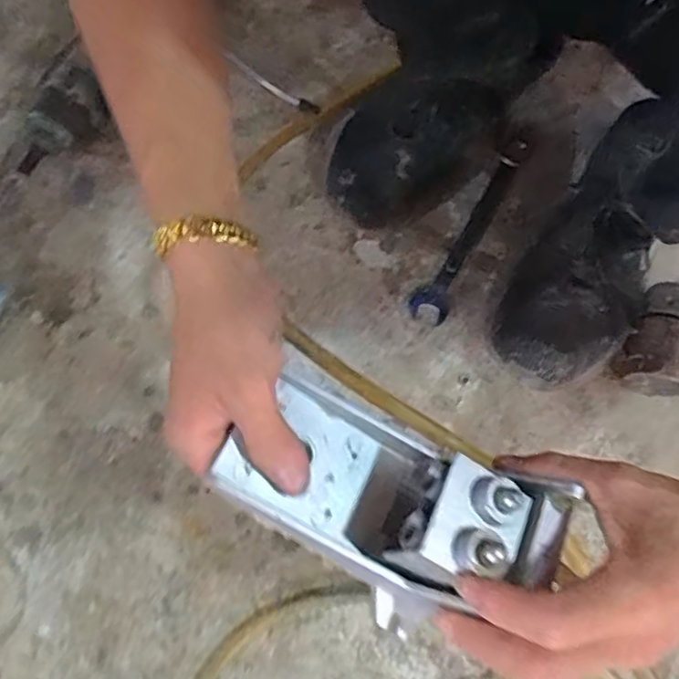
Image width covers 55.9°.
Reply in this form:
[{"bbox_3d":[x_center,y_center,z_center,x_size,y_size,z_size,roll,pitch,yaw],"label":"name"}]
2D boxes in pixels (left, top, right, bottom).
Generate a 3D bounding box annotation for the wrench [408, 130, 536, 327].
[{"bbox_3d":[0.116,-0.102,0.542,0.029,0.005,0.200,28,74,6],"label":"wrench"}]

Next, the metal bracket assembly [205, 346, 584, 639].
[{"bbox_3d":[0.021,0.074,0.301,0.149,0.068,0.087,30,74,7],"label":"metal bracket assembly"}]

